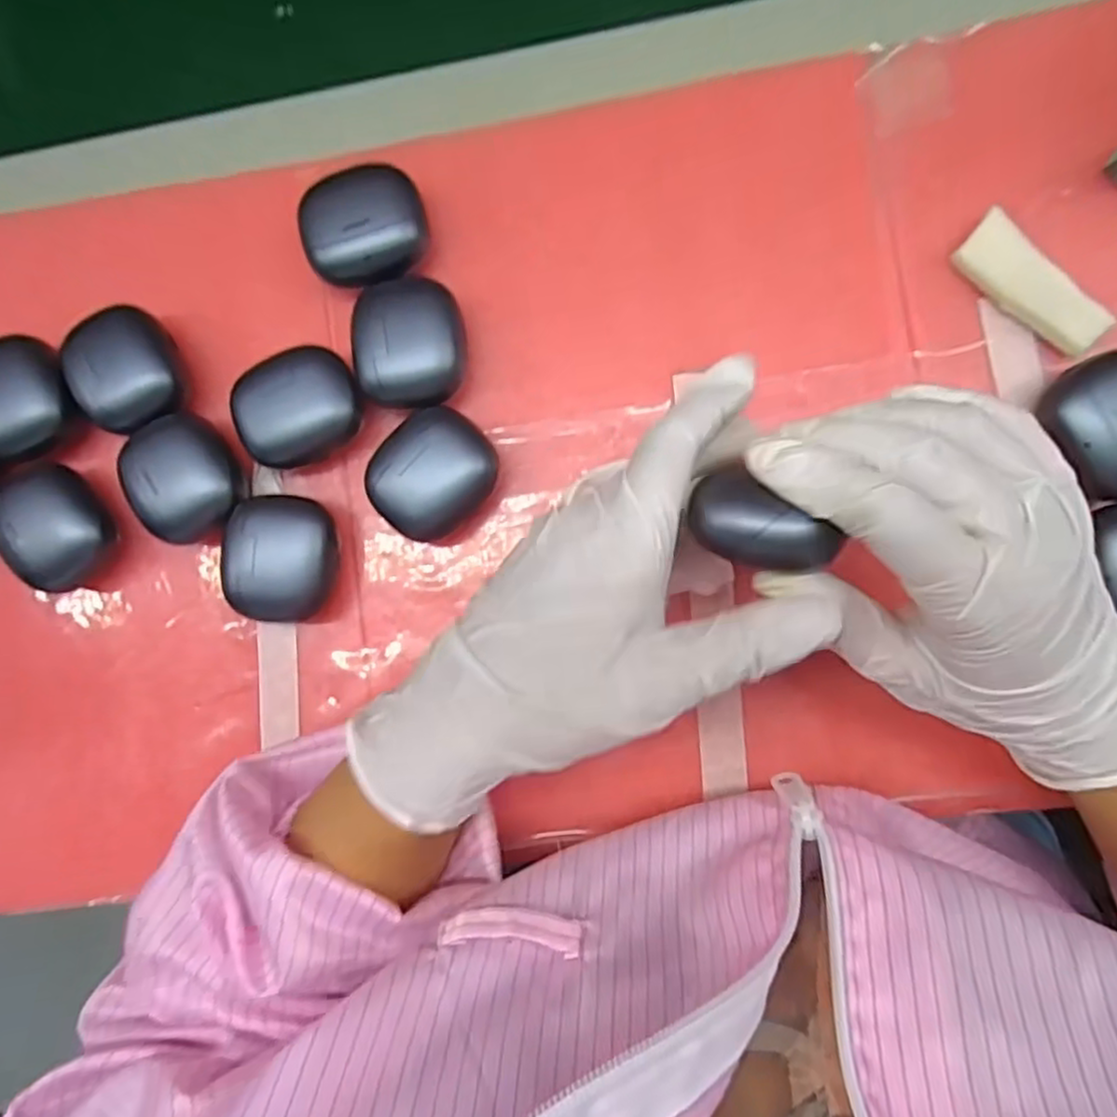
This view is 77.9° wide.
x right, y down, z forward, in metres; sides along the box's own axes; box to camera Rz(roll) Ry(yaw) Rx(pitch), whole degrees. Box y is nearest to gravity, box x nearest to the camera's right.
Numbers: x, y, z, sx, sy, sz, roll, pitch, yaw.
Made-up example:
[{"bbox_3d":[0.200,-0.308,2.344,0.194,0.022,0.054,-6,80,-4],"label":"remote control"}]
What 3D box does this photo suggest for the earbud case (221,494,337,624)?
[{"bbox_3d":[-0.124,0.000,0.314,0.046,0.031,0.054,-7,88,5],"label":"earbud case"}]

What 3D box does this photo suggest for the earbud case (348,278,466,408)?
[{"bbox_3d":[-0.066,-0.096,0.314,0.047,0.031,0.057,-11,87,5],"label":"earbud case"}]

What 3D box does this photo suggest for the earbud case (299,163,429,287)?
[{"bbox_3d":[-0.087,-0.149,0.316,0.053,0.026,0.053,-18,87,4],"label":"earbud case"}]

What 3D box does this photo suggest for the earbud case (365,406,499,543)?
[{"bbox_3d":[-0.055,-0.037,0.308,0.046,0.035,0.055,40,92,5],"label":"earbud case"}]

